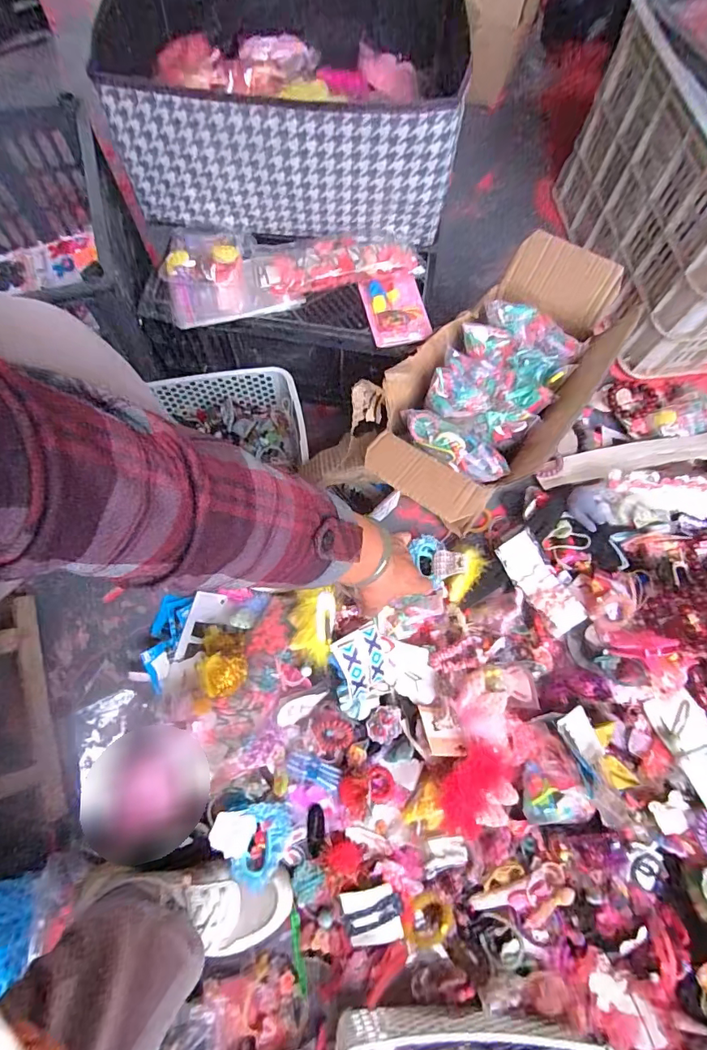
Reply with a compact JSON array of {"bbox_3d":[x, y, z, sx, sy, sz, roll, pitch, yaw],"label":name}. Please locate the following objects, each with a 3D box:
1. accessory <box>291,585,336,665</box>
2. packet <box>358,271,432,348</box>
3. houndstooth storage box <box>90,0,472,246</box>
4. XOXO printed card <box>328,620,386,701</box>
[{"bbox_3d":[-0.048,0.120,0.572,0.049,0.026,0.086,9,71,0],"label":"accessory"},{"bbox_3d":[0.055,-0.283,0.624,0.078,0.033,0.087,-7,72,-5],"label":"packet"},{"bbox_3d":[-0.077,-0.576,0.623,0.430,0.165,0.360,8,71,0],"label":"houndstooth storage box"},{"bbox_3d":[0.014,0.167,0.571,0.060,0.014,0.083,-26,107,-22],"label":"XOXO printed card"}]

